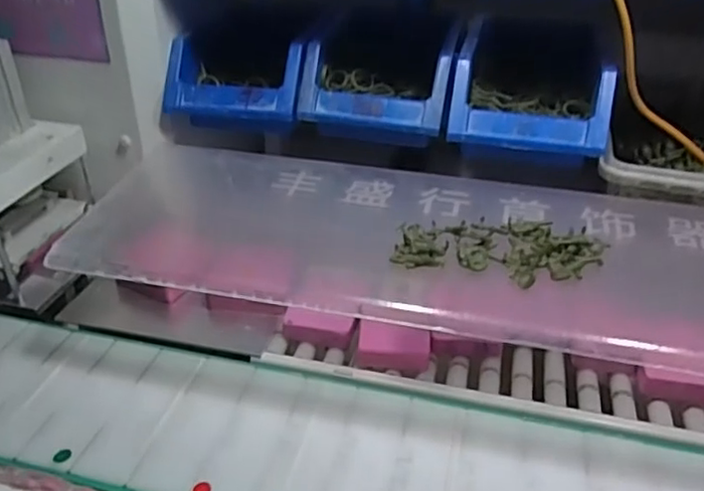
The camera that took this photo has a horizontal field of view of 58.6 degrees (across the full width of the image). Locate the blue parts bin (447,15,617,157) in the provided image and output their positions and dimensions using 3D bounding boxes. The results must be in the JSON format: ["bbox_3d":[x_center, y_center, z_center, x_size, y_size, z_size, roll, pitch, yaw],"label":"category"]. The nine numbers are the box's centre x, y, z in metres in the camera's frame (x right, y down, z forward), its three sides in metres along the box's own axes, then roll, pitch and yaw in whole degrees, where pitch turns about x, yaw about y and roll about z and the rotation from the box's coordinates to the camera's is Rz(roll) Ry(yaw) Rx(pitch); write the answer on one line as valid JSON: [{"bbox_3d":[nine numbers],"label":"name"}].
[{"bbox_3d":[0.157,-0.137,0.557,0.125,0.086,0.181,8,34,11],"label":"blue parts bin"}]

